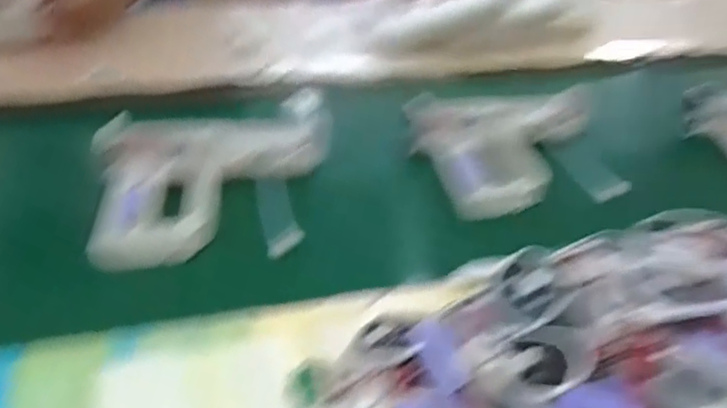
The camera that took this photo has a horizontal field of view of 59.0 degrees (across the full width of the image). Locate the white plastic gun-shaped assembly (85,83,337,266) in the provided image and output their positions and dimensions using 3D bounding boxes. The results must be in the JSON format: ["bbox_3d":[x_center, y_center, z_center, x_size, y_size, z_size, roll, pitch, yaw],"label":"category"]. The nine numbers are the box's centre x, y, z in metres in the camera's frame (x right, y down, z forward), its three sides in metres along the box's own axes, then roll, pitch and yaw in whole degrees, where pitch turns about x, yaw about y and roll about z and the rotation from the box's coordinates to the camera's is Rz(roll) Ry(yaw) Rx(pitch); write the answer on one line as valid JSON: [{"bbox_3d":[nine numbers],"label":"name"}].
[{"bbox_3d":[-0.145,-0.040,0.624,0.212,0.044,0.241,3,34,-3],"label":"white plastic gun-shaped assembly"}]

